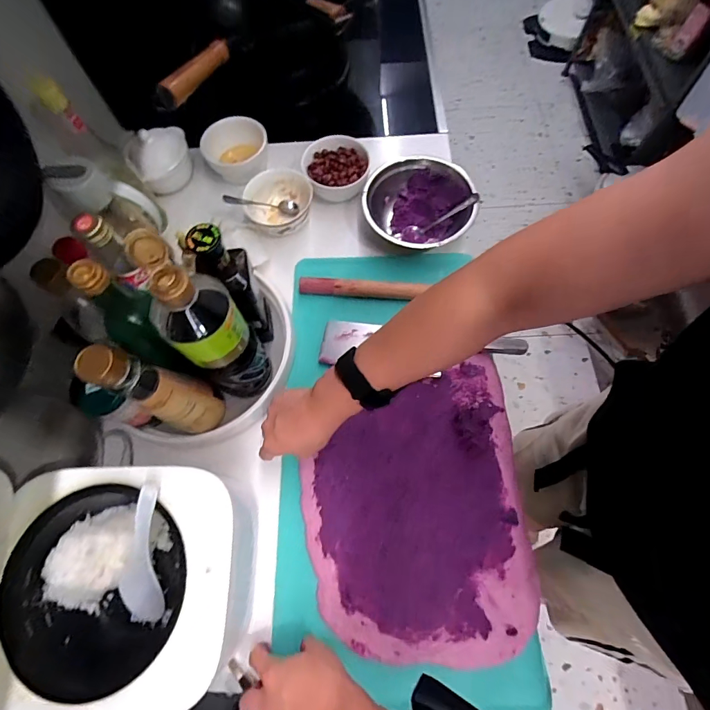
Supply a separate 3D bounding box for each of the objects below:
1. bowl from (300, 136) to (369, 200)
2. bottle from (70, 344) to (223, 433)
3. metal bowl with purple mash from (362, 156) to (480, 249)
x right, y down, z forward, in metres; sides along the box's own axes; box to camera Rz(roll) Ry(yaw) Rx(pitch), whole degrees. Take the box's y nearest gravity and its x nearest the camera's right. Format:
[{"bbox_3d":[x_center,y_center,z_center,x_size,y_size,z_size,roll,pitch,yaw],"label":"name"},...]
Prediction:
[{"bbox_3d":[-0.033,-0.324,0.691,0.112,0.055,0.116,-1,69,2],"label":"bowl"},{"bbox_3d":[-0.206,0.041,0.435,0.052,0.218,0.061,38,75,15],"label":"bottle"},{"bbox_3d":[0.106,-0.239,0.669,0.175,0.087,0.174,-1,69,2],"label":"metal bowl with purple mash"}]

